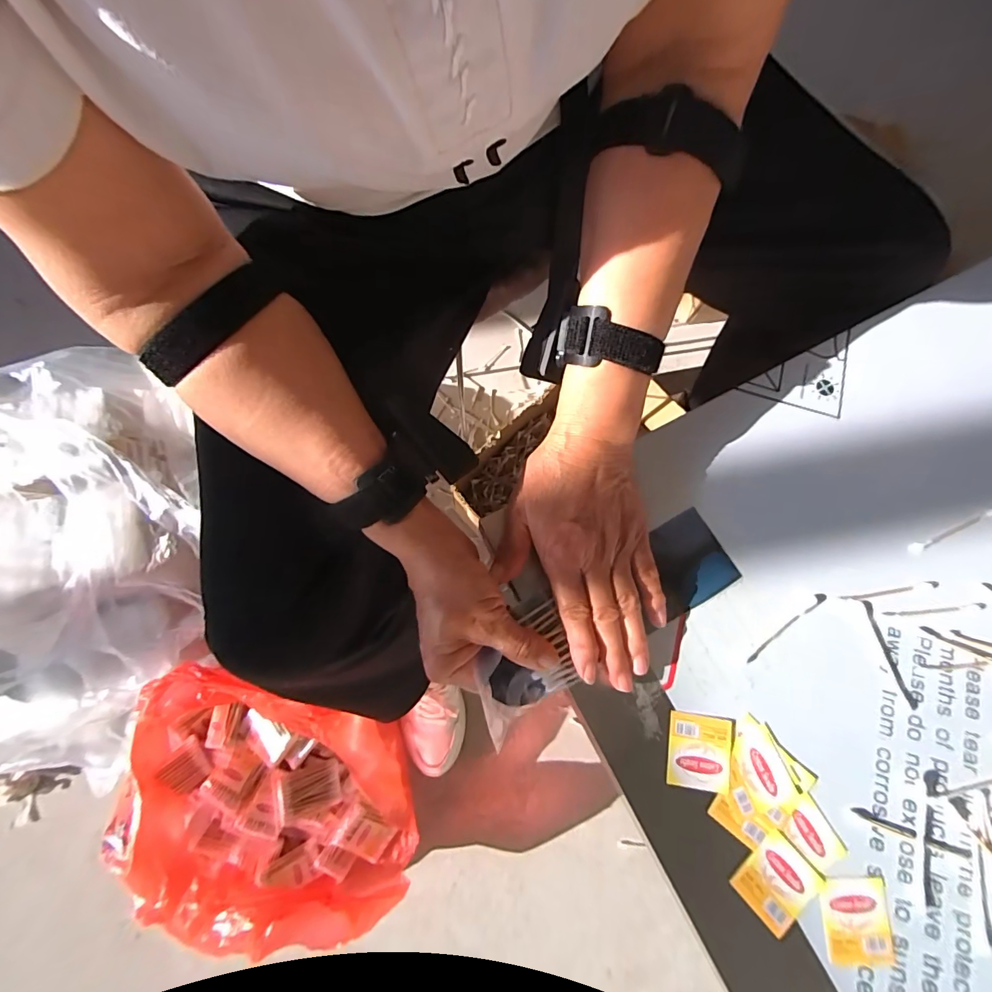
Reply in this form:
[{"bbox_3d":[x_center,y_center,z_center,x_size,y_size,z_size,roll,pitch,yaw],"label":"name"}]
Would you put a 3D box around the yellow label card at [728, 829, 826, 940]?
[{"bbox_3d":[0.172,0.236,0.277,0.044,0.004,0.039,-40,79,-9],"label":"yellow label card"}]

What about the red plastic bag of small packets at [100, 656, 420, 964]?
[{"bbox_3d":[-0.286,0.372,0.568,0.334,0.189,0.311,-3,76,-2],"label":"red plastic bag of small packets"}]

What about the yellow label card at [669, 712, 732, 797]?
[{"bbox_3d":[0.132,0.166,0.294,0.040,0.004,0.044,9,76,2],"label":"yellow label card"}]

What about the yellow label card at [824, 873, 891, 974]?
[{"bbox_3d":[0.218,0.257,0.273,0.037,0.004,0.047,3,76,1],"label":"yellow label card"}]

